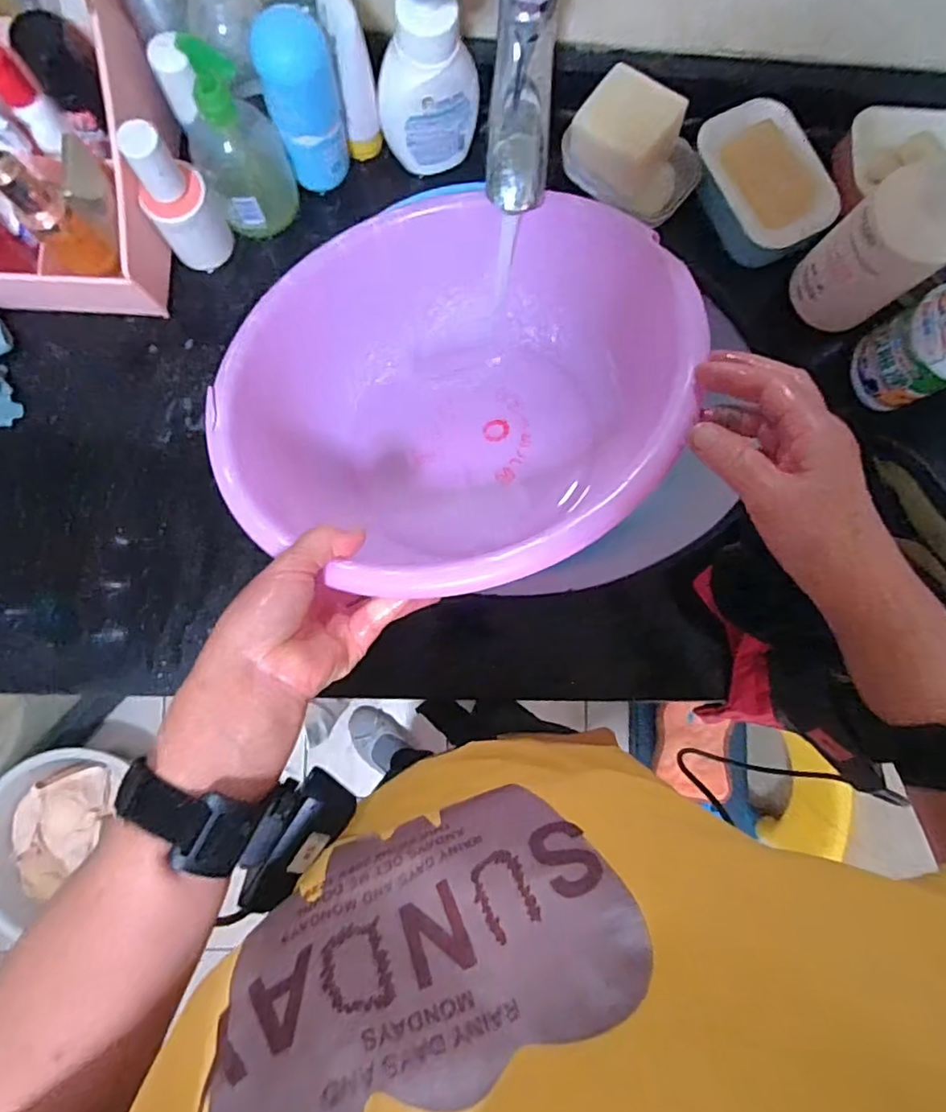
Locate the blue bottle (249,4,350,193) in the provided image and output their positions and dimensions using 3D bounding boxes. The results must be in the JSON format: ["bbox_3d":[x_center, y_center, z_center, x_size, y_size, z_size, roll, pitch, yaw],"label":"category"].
[{"bbox_3d":[-0.130,-0.351,0.466,0.052,0.119,0.044,-10,86,-4],"label":"blue bottle"}]

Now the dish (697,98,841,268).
[{"bbox_3d":[0.259,-0.338,0.532,0.093,0.035,0.140,-28,87,-5],"label":"dish"}]

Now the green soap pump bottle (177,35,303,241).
[{"bbox_3d":[-0.189,-0.333,0.461,0.069,0.137,0.091,-25,87,-5],"label":"green soap pump bottle"}]

